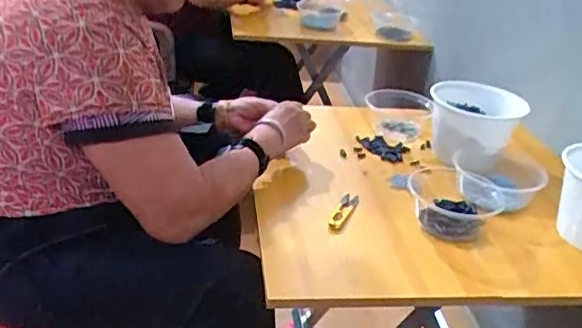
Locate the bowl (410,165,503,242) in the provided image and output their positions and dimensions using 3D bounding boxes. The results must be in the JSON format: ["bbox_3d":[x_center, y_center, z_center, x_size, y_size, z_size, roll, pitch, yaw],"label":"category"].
[{"bbox_3d":[0.251,0.044,0.893,0.139,0.056,0.161,13,30,12],"label":"bowl"}]

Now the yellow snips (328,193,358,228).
[{"bbox_3d":[0.081,0.069,0.875,0.023,0.013,0.105,16,31,17],"label":"yellow snips"}]

